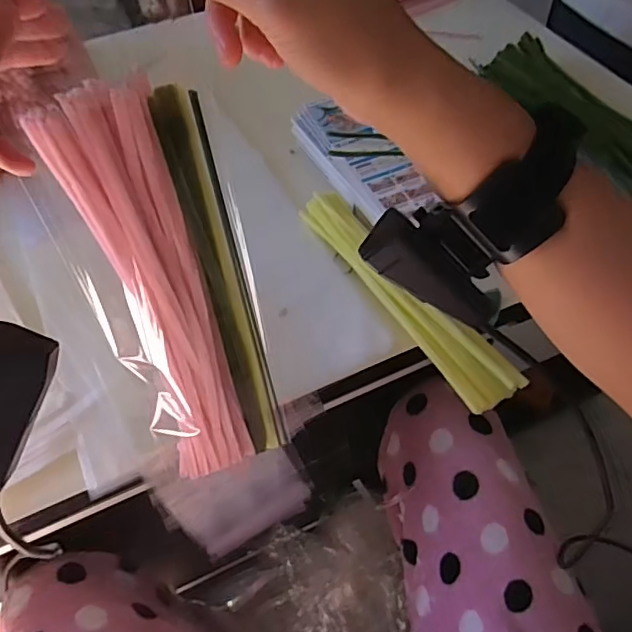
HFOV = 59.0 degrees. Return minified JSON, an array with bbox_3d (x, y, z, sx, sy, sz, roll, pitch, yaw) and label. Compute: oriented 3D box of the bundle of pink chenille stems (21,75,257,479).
[{"bbox_3d":[-0.086,0.010,0.339,0.055,0.295,0.012,-19,45,-14],"label":"bundle of pink chenille stems"}]

